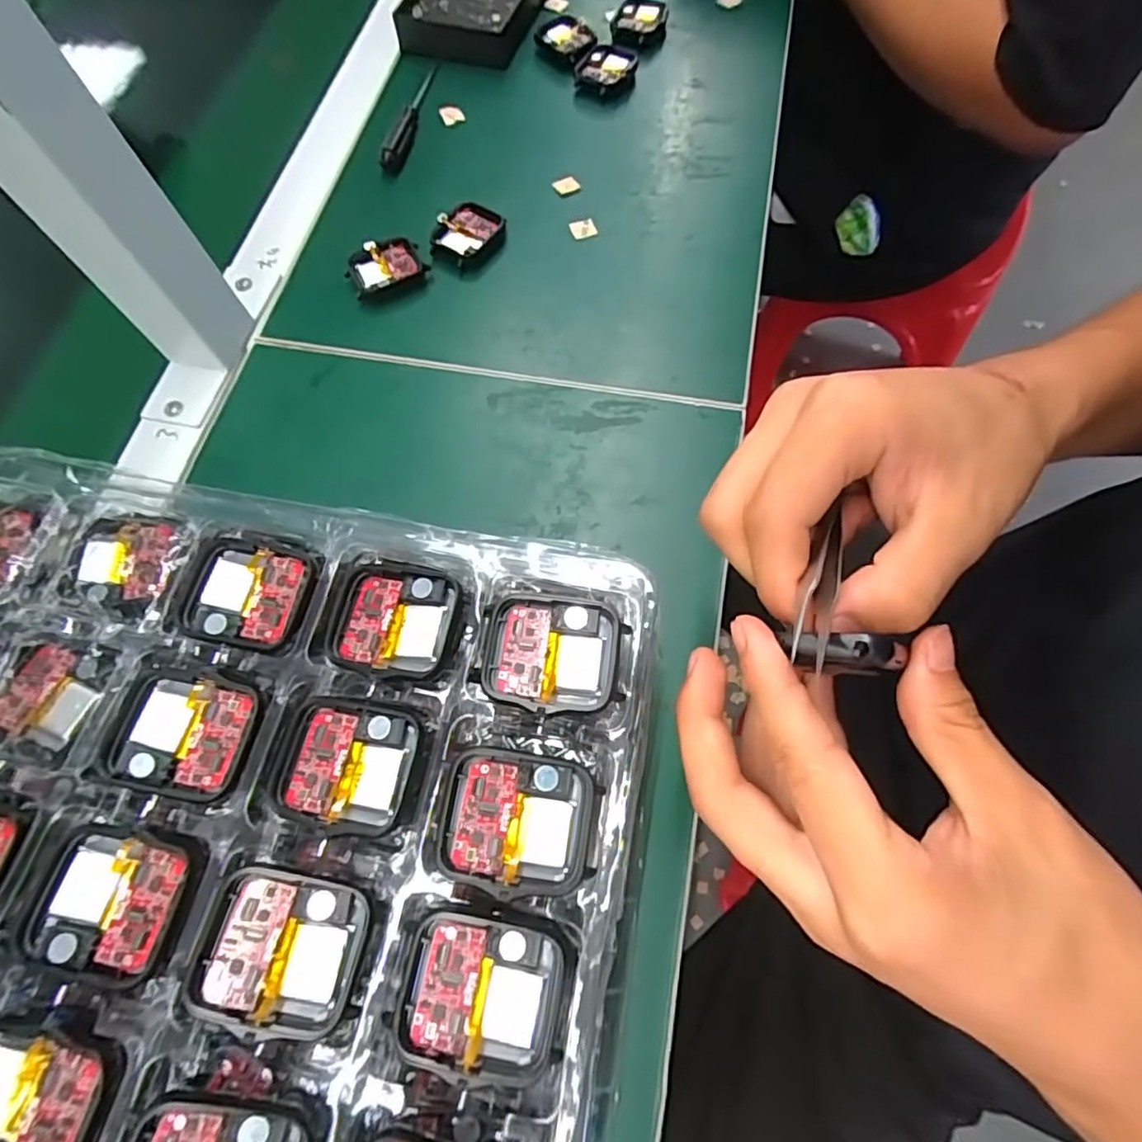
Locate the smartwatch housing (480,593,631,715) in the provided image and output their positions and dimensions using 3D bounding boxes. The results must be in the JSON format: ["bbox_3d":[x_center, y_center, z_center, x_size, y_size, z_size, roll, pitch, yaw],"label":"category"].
[{"bbox_3d":[-0.006,0.028,0.198,0.044,0.011,0.038,8,69,6],"label":"smartwatch housing"}]

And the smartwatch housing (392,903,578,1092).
[{"bbox_3d":[-0.024,0.117,0.167,0.046,0.011,0.039,7,69,6],"label":"smartwatch housing"}]

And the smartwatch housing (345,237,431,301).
[{"bbox_3d":[-0.117,-0.192,0.376,0.047,0.010,0.033,-22,70,-8],"label":"smartwatch housing"}]

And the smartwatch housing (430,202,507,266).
[{"bbox_3d":[-0.067,-0.218,0.384,0.036,0.013,0.042,29,72,11],"label":"smartwatch housing"}]

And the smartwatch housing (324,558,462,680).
[{"bbox_3d":[-0.061,0.016,0.202,0.043,0.007,0.039,8,69,6],"label":"smartwatch housing"}]

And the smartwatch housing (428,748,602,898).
[{"bbox_3d":[-0.015,0.073,0.176,0.044,0.011,0.037,7,69,3],"label":"smartwatch housing"}]

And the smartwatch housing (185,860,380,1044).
[{"bbox_3d":[-0.081,0.104,0.165,0.041,0.009,0.037,10,69,7],"label":"smartwatch housing"}]

